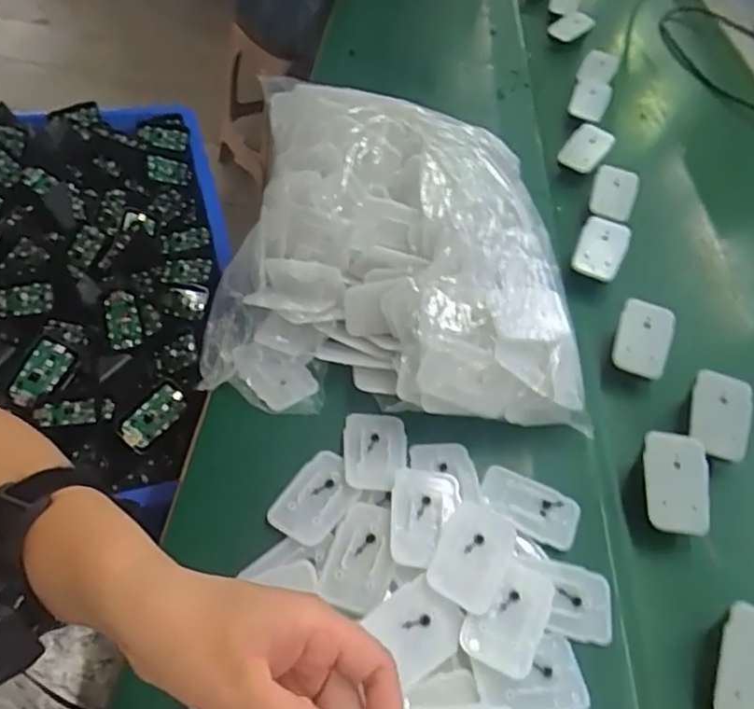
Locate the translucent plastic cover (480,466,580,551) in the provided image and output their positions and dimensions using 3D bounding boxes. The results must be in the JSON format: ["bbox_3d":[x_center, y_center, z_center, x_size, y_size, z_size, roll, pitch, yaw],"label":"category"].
[{"bbox_3d":[0.108,0.108,0.445,0.069,0.014,0.043,25,50,12],"label":"translucent plastic cover"}]

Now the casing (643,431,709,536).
[{"bbox_3d":[0.216,0.092,0.450,0.046,0.007,0.070,7,71,0],"label":"casing"}]

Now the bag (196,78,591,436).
[{"bbox_3d":[0.022,-0.097,0.531,0.288,0.132,0.293,7,49,-4],"label":"bag"}]

